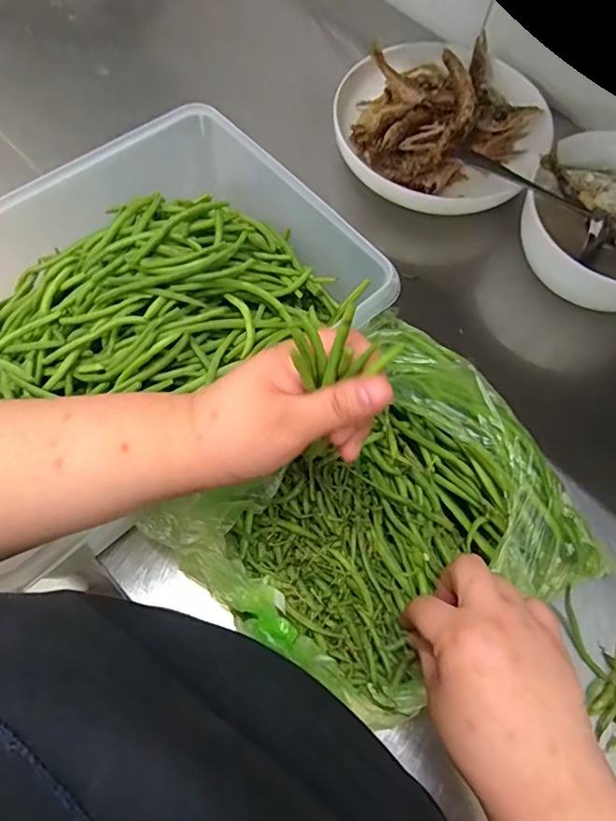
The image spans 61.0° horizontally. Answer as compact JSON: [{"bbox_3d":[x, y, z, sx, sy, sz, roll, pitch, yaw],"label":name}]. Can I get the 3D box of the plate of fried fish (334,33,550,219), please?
[{"bbox_3d":[0.146,-0.314,0.560,0.217,0.065,0.210,1,67,-3],"label":"plate of fried fish"}]

